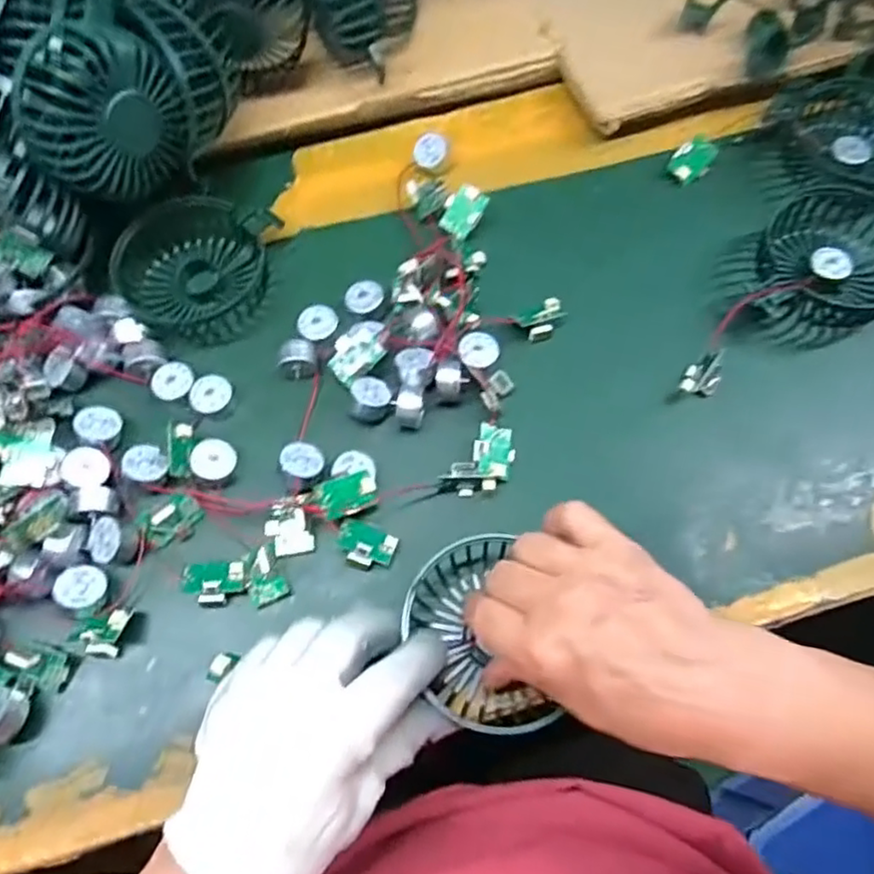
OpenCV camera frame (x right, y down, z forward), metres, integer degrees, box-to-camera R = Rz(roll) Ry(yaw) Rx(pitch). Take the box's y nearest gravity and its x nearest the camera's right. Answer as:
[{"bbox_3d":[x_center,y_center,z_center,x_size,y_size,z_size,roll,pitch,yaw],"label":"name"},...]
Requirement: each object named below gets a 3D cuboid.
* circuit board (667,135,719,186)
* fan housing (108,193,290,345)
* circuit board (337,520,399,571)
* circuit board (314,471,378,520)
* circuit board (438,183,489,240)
[{"bbox_3d":[0.172,-0.186,0.436,0.024,0.005,0.032,42,91,-5],"label":"circuit board"},{"bbox_3d":[-0.146,-0.106,0.401,0.089,0.037,0.099,2,68,2],"label":"fan housing"},{"bbox_3d":[-0.037,0.057,0.338,0.030,0.013,0.022,21,70,9],"label":"circuit board"},{"bbox_3d":[-0.048,0.031,0.343,0.031,0.004,0.020,-15,81,-15],"label":"circuit board"},{"bbox_3d":[0.016,-0.143,0.412,0.023,0.006,0.031,31,105,-10],"label":"circuit board"}]

